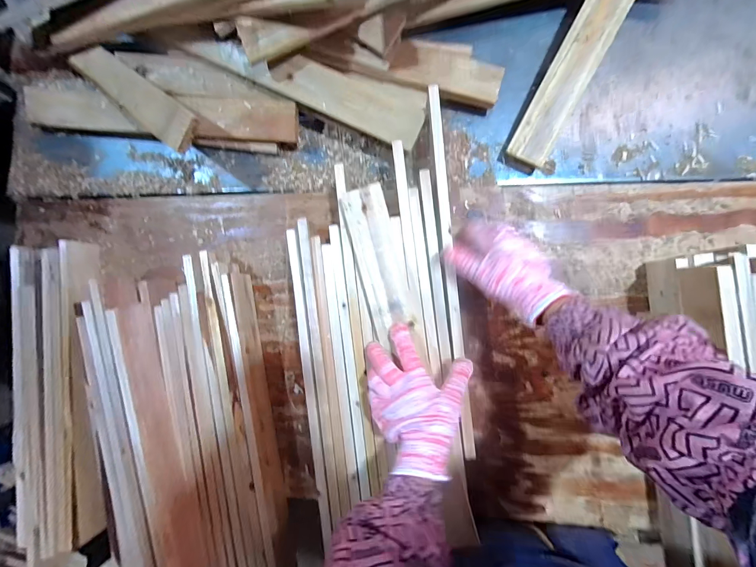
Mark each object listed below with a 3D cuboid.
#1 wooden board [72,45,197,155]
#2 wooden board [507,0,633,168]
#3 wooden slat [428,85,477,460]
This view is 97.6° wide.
[{"bbox_3d":[-0.409,-0.316,0.548,0.330,0.015,0.062,37,97,19],"label":"wooden board"},{"bbox_3d":[0.311,-0.361,0.478,0.063,0.012,0.388,28,100,9],"label":"wooden board"},{"bbox_3d":[0.104,-0.020,0.466,0.017,0.034,0.517,-6,88,6],"label":"wooden slat"}]

